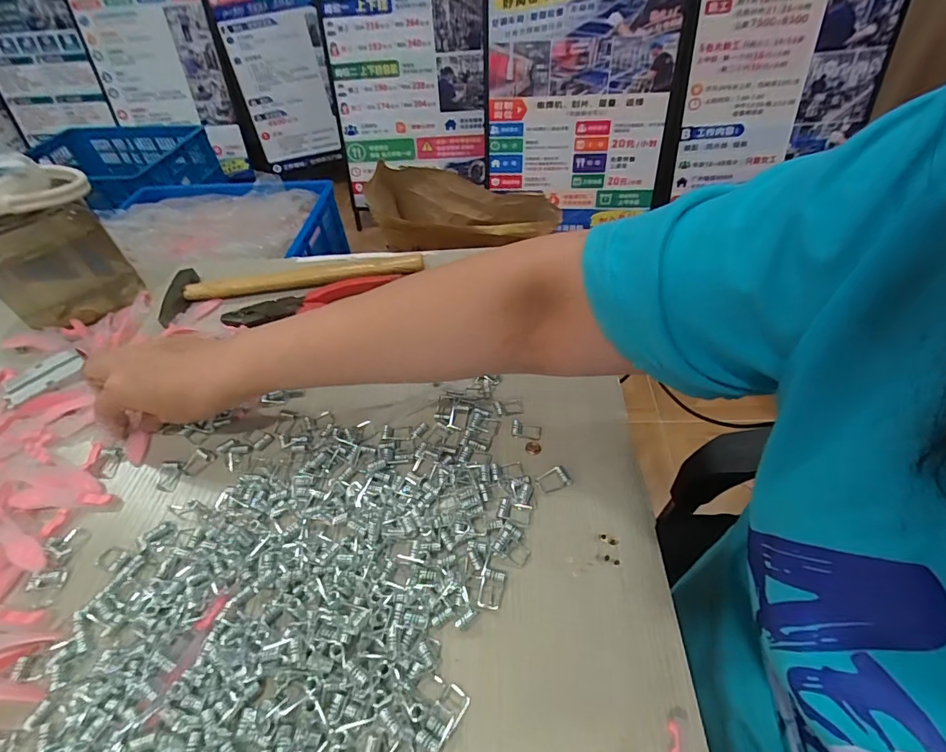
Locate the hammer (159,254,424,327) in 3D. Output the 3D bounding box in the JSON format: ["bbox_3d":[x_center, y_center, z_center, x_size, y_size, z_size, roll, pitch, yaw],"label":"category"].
[{"bbox_3d":[-0.194,-0.107,0.489,0.277,0.020,0.061,-8,48,-2],"label":"hammer"}]

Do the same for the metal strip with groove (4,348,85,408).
[{"bbox_3d":[-0.390,0.001,0.412,0.062,0.005,0.034,-35,54,-23],"label":"metal strip with groove"}]

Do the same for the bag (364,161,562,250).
[{"bbox_3d":[-0.011,-0.373,1.005,0.393,0.157,0.127,0,49,5],"label":"bag"}]

